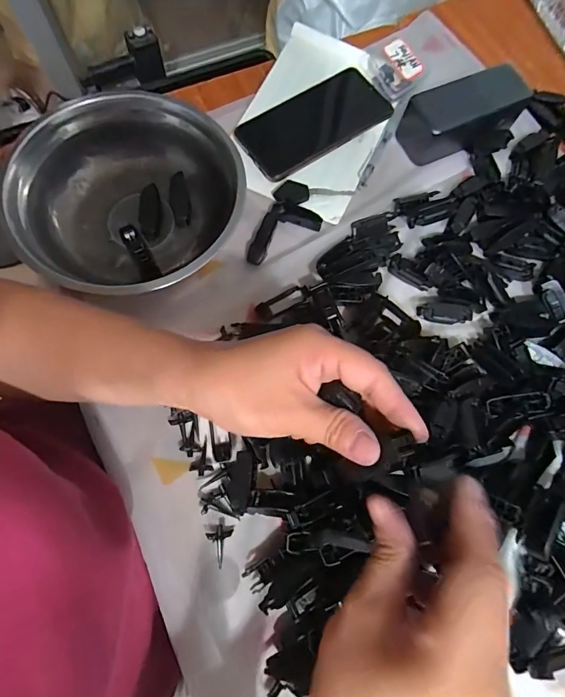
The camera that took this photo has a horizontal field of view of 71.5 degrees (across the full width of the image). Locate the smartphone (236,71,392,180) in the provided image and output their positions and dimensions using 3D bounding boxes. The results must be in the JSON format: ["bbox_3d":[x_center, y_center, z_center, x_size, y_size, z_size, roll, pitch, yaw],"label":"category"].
[{"bbox_3d":[0.036,-0.249,0.435,0.165,0.009,0.080,-33,78,-12],"label":"smartphone"}]

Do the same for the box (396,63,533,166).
[{"bbox_3d":[0.195,-0.252,0.423,0.124,0.042,0.068,-24,76,-8],"label":"box"}]

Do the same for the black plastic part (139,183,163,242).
[{"bbox_3d":[-0.133,-0.138,0.394,0.022,0.008,0.062,-4,74,-4],"label":"black plastic part"}]

